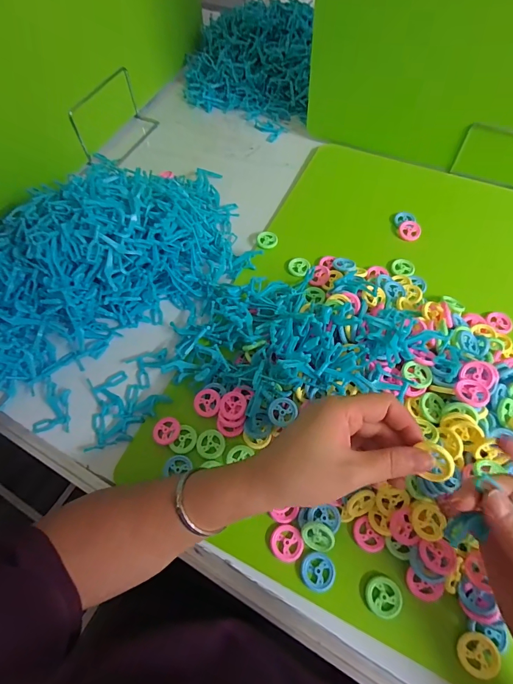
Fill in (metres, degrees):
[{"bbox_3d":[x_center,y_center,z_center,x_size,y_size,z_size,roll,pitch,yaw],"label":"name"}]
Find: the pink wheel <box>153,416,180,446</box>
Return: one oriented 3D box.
[{"bbox_3d":[-0.097,0.095,0.394,0.028,0.010,0.030,-1,60,1],"label":"pink wheel"}]

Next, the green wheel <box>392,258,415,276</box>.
[{"bbox_3d":[0.195,-0.098,0.487,0.028,0.004,0.033,34,66,19],"label":"green wheel"}]

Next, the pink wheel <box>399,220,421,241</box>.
[{"bbox_3d":[0.215,-0.156,0.515,0.029,0.006,0.029,4,85,5],"label":"pink wheel"}]

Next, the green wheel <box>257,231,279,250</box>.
[{"bbox_3d":[0.015,-0.144,0.519,0.027,0.012,0.026,-1,60,1],"label":"green wheel"}]

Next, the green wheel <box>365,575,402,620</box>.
[{"bbox_3d":[0.109,0.218,0.312,0.029,0.004,0.029,-1,60,1],"label":"green wheel"}]

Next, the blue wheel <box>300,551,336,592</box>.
[{"bbox_3d":[0.054,0.202,0.323,0.030,0.004,0.029,-1,60,1],"label":"blue wheel"}]

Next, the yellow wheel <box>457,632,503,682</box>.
[{"bbox_3d":[0.179,0.253,0.295,0.030,0.007,0.029,-1,60,1],"label":"yellow wheel"}]

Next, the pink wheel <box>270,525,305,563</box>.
[{"bbox_3d":[0.028,0.184,0.335,0.030,0.004,0.029,-1,60,1],"label":"pink wheel"}]

